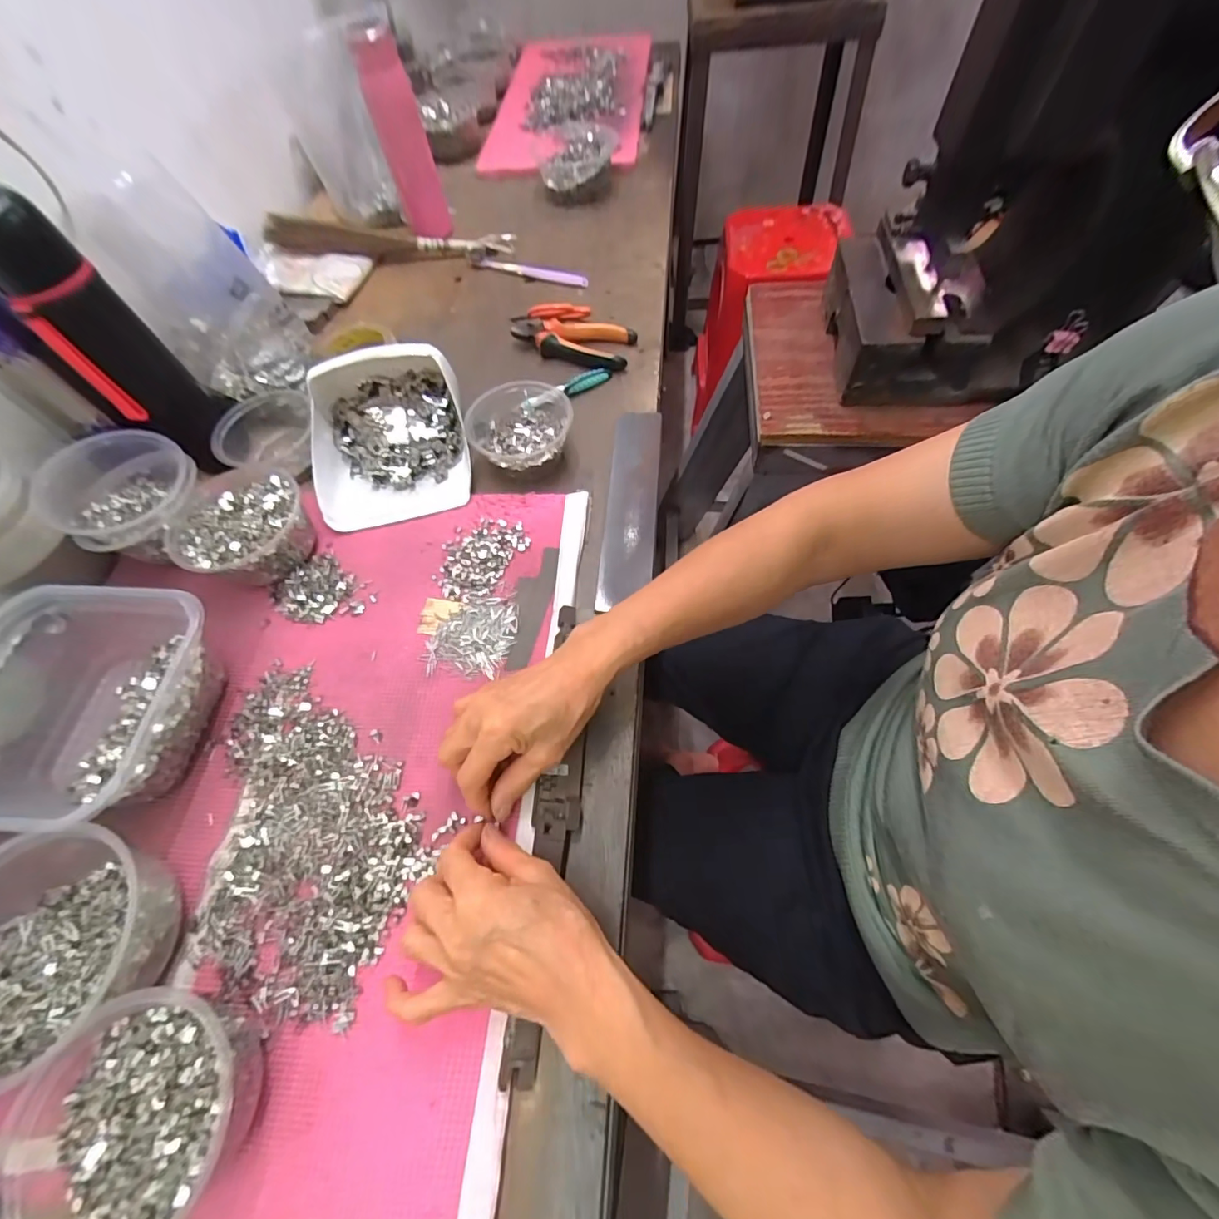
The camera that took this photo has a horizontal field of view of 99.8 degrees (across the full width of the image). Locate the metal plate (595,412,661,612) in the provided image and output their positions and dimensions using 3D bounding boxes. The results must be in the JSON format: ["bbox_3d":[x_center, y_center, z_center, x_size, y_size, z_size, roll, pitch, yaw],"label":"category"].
[{"bbox_3d":[0.022,-0.111,0.511,0.050,0.009,0.239,3,62,5],"label":"metal plate"}]

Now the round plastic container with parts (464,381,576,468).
[{"bbox_3d":[-0.091,-0.185,0.539,0.105,0.046,0.105,-2,62,3],"label":"round plastic container with parts"}]

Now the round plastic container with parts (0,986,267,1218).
[{"bbox_3d":[-0.255,0.284,0.285,0.109,0.065,0.113,-2,62,3],"label":"round plastic container with parts"}]

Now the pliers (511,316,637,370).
[{"bbox_3d":[-0.052,-0.327,0.625,0.158,0.025,0.077,13,64,11],"label":"pliers"}]

